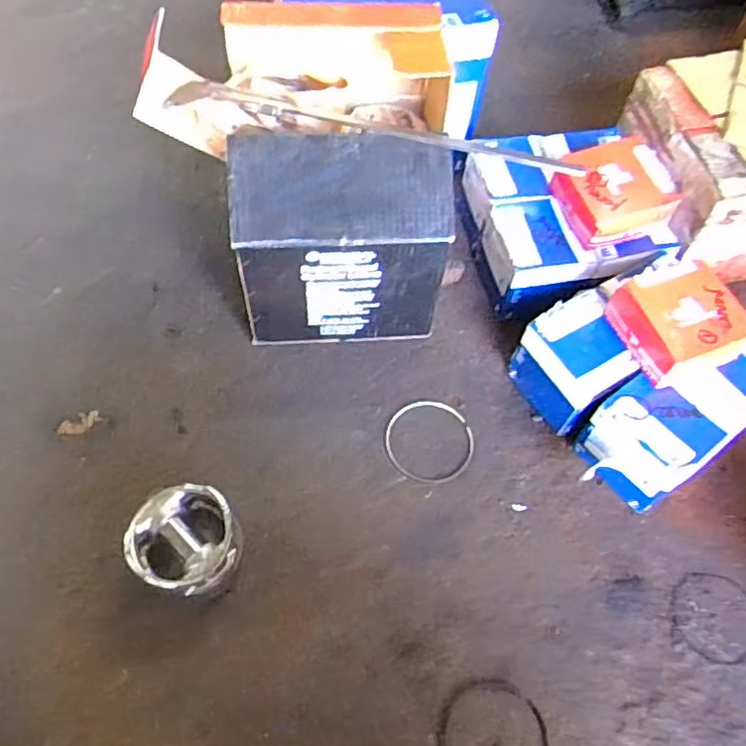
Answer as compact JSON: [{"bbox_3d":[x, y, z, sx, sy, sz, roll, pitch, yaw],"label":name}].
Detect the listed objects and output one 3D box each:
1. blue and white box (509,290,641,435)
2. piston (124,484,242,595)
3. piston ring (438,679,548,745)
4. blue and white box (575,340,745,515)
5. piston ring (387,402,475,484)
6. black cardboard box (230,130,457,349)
[{"bbox_3d":[0.220,-0.006,0.723,0.095,0.100,0.116,-22,65,-15],"label":"blue and white box"},{"bbox_3d":[-0.176,0.161,0.620,0.093,0.083,0.092,2,61,-3],"label":"piston"},{"bbox_3d":[0.108,0.328,0.584,0.098,0.007,0.098,2,58,-3],"label":"piston ring"},{"bbox_3d":[0.324,0.042,0.686,0.228,0.105,0.107,-31,68,-19],"label":"blue and white box"},{"bbox_3d":[0.062,0.077,0.728,0.098,0.009,0.099,-1,56,2],"label":"piston ring"},{"bbox_3d":[-0.035,-0.133,0.709,0.214,0.232,0.102,-2,62,-5],"label":"black cardboard box"}]

